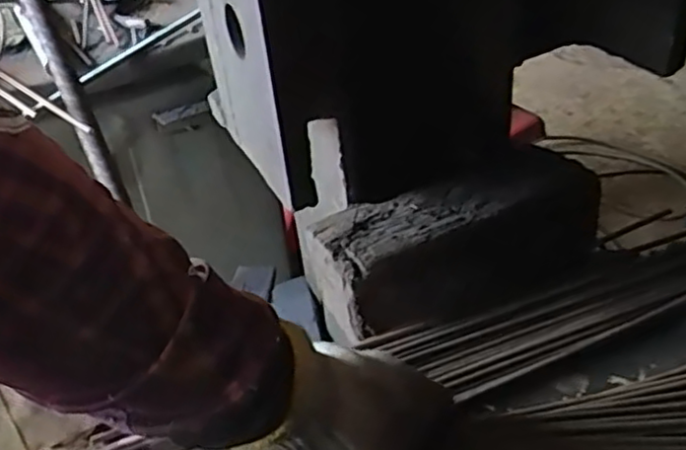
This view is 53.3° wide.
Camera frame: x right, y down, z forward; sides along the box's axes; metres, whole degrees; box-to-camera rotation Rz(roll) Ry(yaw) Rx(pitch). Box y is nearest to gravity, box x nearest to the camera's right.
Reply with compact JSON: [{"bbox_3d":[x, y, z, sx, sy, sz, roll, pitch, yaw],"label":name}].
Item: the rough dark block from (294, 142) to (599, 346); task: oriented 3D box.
[{"bbox_3d":[0.095,0.016,0.543,0.235,0.082,0.093,-16,36,-12],"label":"rough dark block"}]

